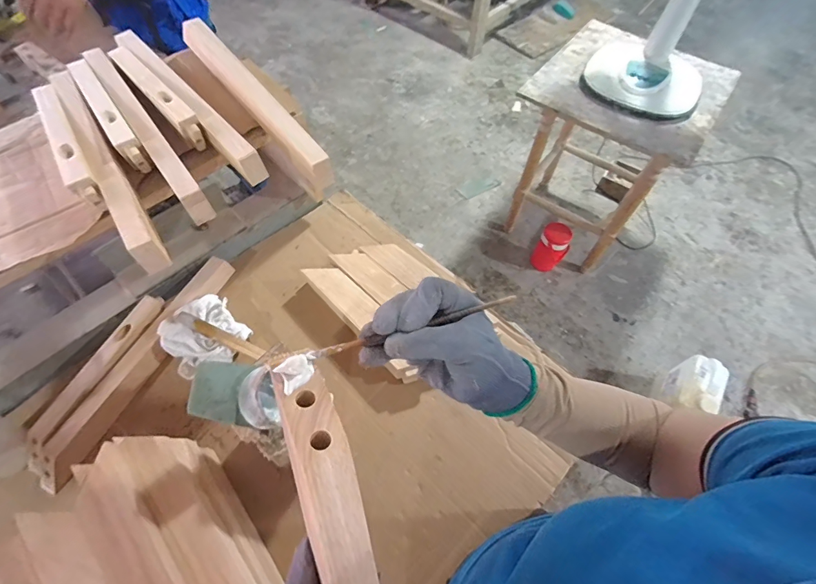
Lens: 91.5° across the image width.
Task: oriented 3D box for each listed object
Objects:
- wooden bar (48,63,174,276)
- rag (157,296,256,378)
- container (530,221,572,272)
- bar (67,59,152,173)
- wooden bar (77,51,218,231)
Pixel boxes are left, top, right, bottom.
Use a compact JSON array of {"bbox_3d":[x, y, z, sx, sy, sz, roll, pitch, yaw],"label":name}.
[{"bbox_3d":[-0.426,-0.184,0.561,0.034,0.049,0.399,-31,65,-19],"label":"wooden bar"},{"bbox_3d":[-0.359,0.074,0.696,0.124,0.060,0.129,41,66,20],"label":"rag"},{"bbox_3d":[0.575,-0.176,1.601,0.120,0.222,0.116,27,62,14],"label":"container"},{"bbox_3d":[-0.457,-0.274,0.602,0.031,0.044,0.268,-34,65,-20],"label":"bar"},{"bbox_3d":[-0.399,-0.251,0.598,0.032,0.043,0.411,-34,65,-20],"label":"wooden bar"}]

